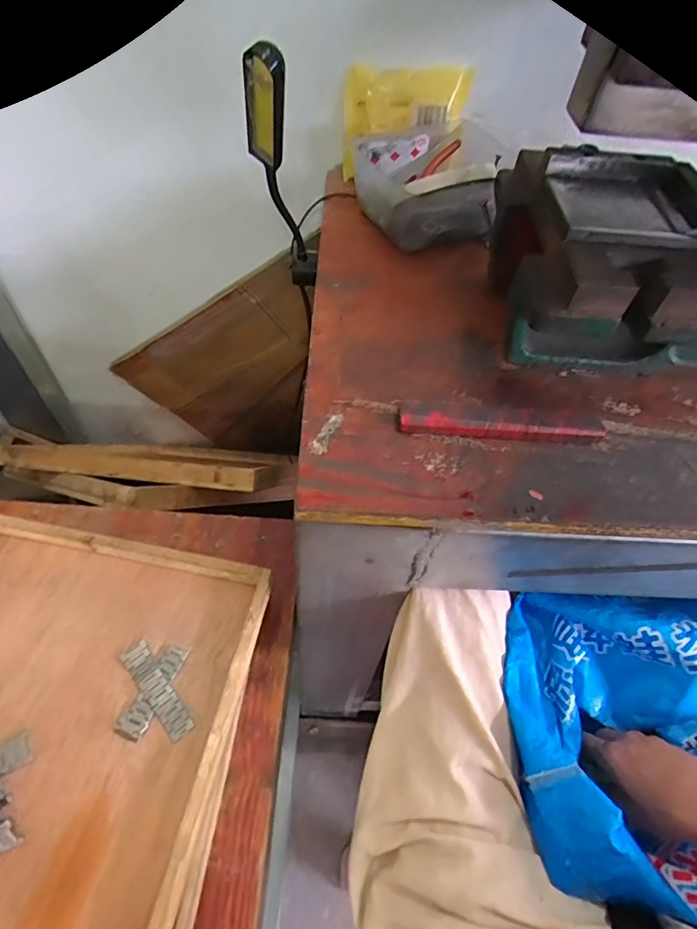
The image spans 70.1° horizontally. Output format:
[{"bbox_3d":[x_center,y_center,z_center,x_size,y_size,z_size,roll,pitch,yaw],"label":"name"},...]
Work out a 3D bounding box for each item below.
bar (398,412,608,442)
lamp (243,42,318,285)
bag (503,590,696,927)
[{"bbox_3d":[0.112,-0.025,0.368,0.147,0.016,0.010,5,54,0],"label":"bar"},{"bbox_3d":[-0.050,-0.217,0.420,0.031,0.307,0.028,6,91,1],"label":"lamp"},{"bbox_3d":[0.304,0.232,0.415,0.348,0.119,0.208,5,54,0],"label":"bag"}]

